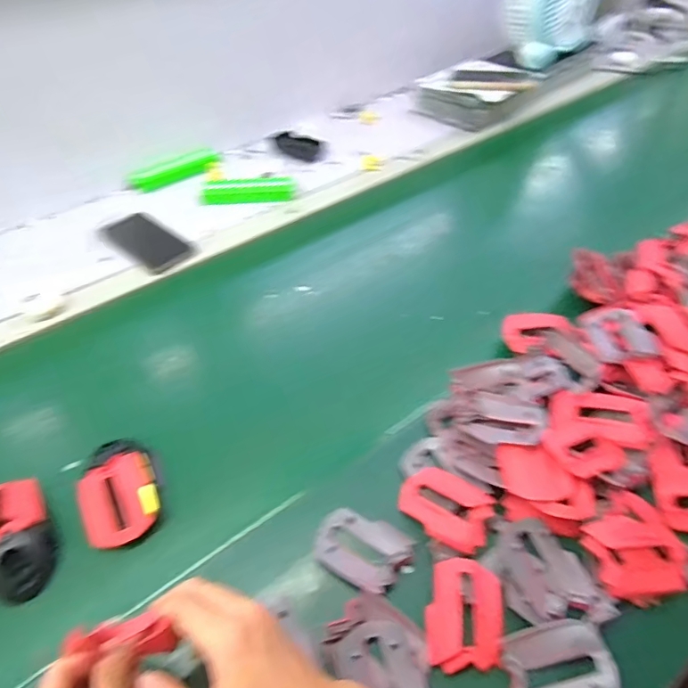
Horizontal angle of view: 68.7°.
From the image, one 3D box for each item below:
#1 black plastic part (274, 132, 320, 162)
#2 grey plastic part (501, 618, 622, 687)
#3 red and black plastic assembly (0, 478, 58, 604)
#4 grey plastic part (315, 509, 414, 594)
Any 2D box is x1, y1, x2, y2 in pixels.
[{"bbox_3d":[-0.092,-0.374,0.952,0.102,0.022,0.045,24,53,23],"label":"black plastic part"},{"bbox_3d":[0.164,0.250,0.385,0.080,0.016,0.062,-9,48,-5],"label":"grey plastic part"},{"bbox_3d":[-0.308,0.177,0.466,0.064,0.042,0.125,-32,53,-23],"label":"red and black plastic assembly"},{"bbox_3d":[0.016,0.183,0.455,0.082,0.012,0.062,25,54,24],"label":"grey plastic part"}]

